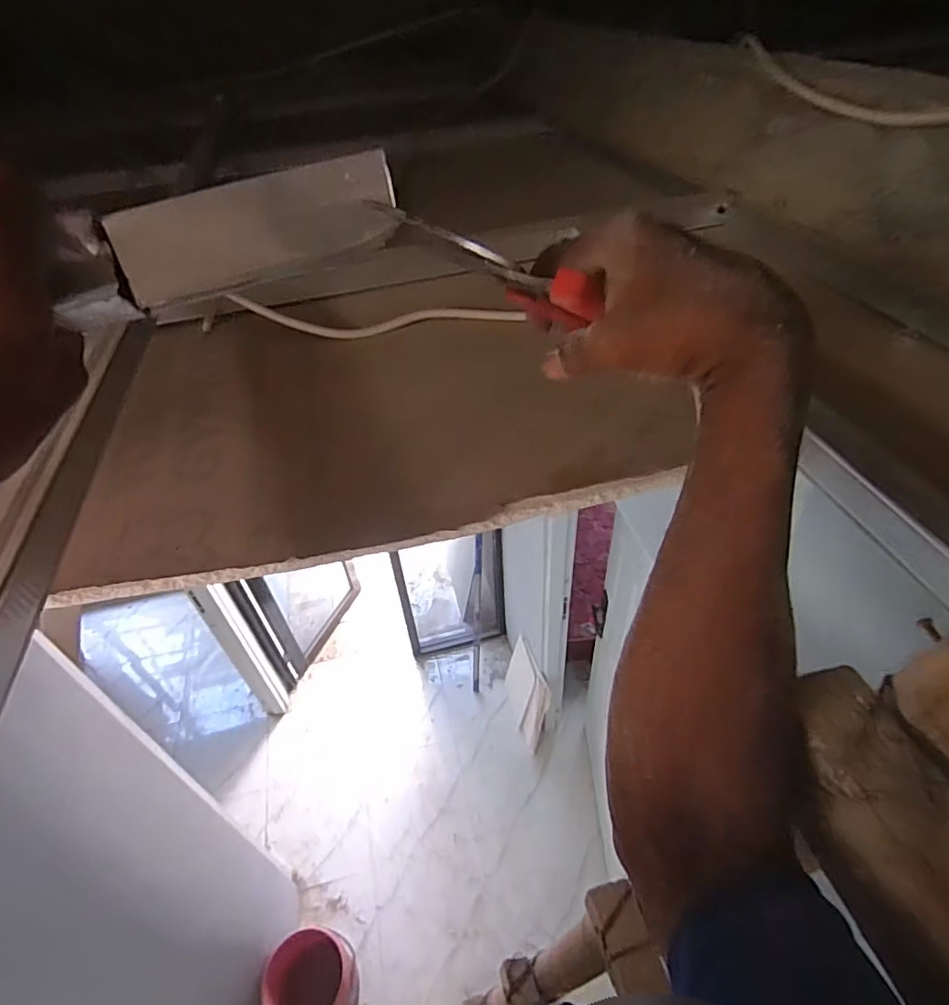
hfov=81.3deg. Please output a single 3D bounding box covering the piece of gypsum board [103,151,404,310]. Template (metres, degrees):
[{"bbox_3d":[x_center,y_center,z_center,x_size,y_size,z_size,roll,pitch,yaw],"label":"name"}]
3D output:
[{"bbox_3d":[-0.079,-0.103,0.210,0.102,0.031,0.012,-23,15,-12],"label":"piece of gypsum board"}]

